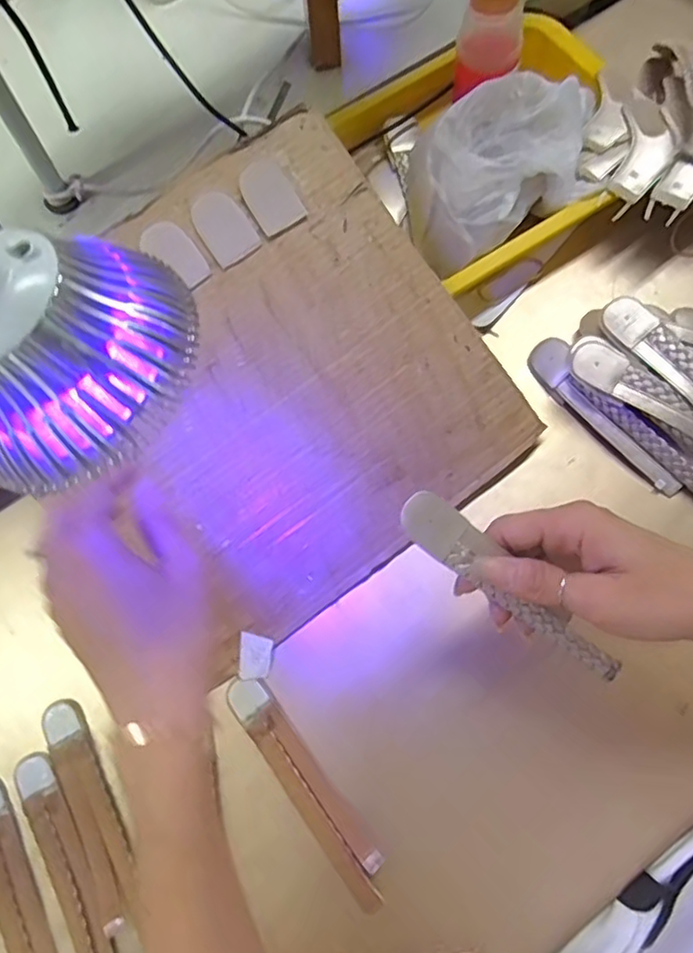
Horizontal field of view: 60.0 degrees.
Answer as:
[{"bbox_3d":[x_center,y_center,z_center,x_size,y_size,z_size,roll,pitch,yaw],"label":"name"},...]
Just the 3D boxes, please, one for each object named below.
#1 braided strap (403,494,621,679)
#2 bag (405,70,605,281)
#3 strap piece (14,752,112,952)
[{"bbox_3d":[0.088,0.063,0.318,0.154,0.005,0.025,42,79,-12],"label":"braided strap"},{"bbox_3d":[0.122,-0.237,0.449,0.161,0.060,0.105,-30,77,-6],"label":"bag"},{"bbox_3d":[-0.174,0.249,0.372,0.027,0.008,0.150,-28,77,-6],"label":"strap piece"}]

